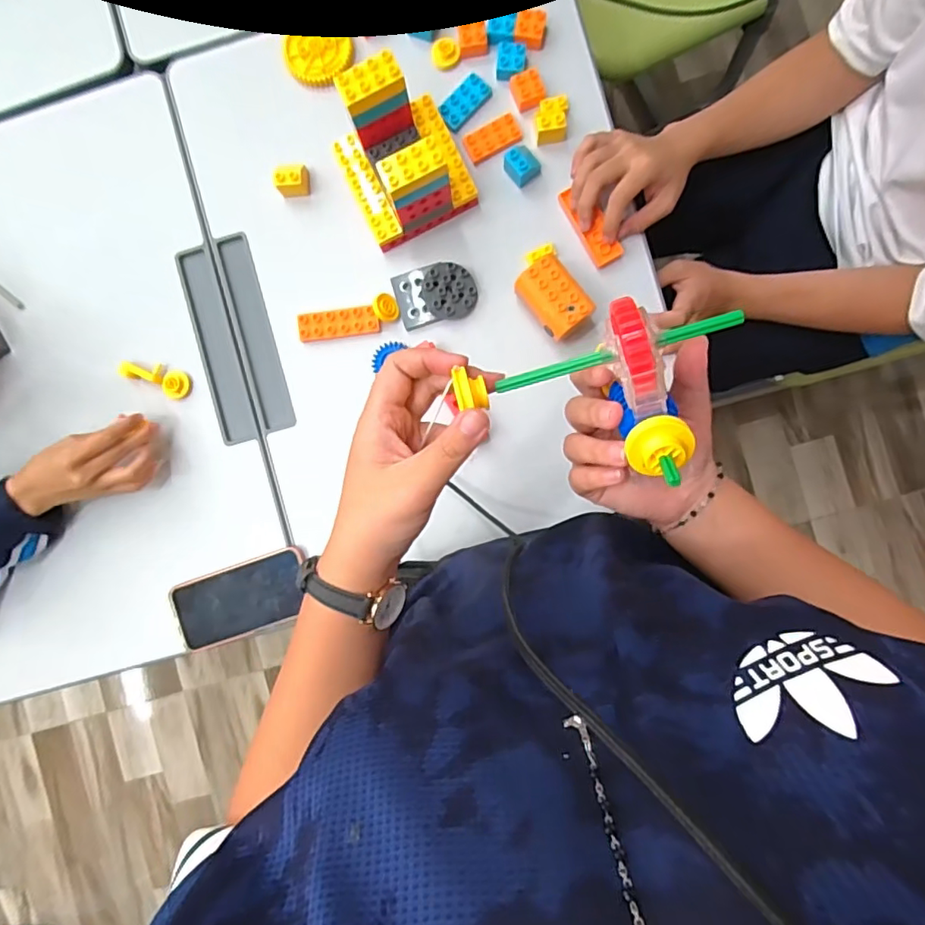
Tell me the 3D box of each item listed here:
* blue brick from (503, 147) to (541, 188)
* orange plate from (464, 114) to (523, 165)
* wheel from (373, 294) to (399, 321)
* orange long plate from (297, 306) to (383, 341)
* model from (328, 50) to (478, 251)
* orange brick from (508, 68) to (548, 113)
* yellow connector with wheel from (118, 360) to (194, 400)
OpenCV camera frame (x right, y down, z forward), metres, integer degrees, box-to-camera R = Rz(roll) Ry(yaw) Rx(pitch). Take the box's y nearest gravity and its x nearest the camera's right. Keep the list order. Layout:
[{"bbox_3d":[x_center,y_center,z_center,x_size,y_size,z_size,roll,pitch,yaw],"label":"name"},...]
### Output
[{"bbox_3d":[0.068,-0.338,0.613,0.035,0.033,0.035,-37,88,2],"label":"blue brick"},{"bbox_3d":[0.035,-0.370,0.623,0.063,0.011,0.030,-26,89,3],"label":"orange plate"},{"bbox_3d":[-0.088,-0.178,0.624,0.032,0.009,0.030,-11,112,-36],"label":"wheel"},{"bbox_3d":[-0.143,-0.162,0.634,0.091,0.015,0.033,-8,90,3],"label":"orange long plate"},{"bbox_3d":[-0.064,-0.325,0.579,0.122,0.125,0.121,-25,89,3],"label":"model"},{"bbox_3d":[0.074,-0.421,0.618,0.036,0.022,0.031,-18,89,3],"label":"orange brick"},{"bbox_3d":[-0.358,-0.100,0.639,0.069,0.035,0.033,23,91,3],"label":"yellow connector with wheel"}]

